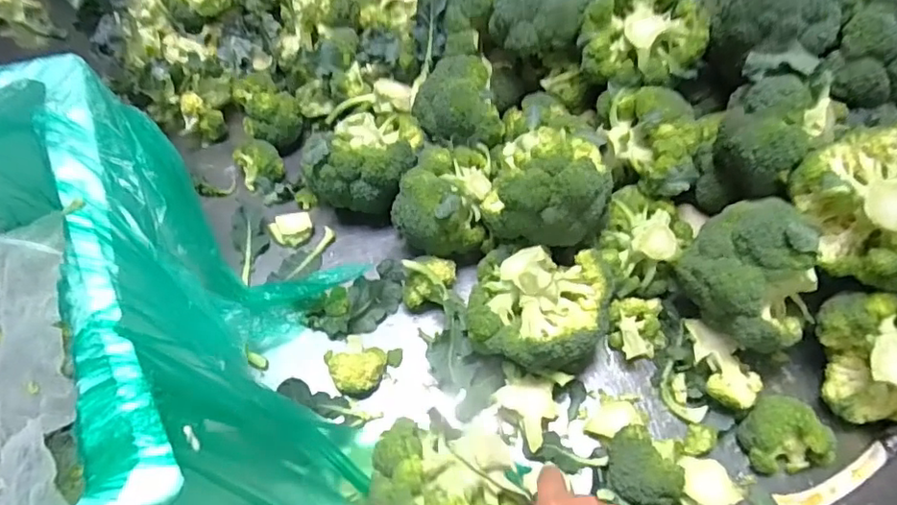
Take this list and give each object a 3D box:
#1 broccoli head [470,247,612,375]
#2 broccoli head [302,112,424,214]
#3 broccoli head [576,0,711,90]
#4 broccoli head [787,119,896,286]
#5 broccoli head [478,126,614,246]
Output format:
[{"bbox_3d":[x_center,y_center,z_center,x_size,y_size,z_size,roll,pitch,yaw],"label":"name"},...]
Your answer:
[{"bbox_3d":[0.081,0.045,0.518,0.127,0.073,0.121,10,57,8],"label":"broccoli head"},{"bbox_3d":[-0.095,-0.108,0.637,0.128,0.085,0.123,5,57,5],"label":"broccoli head"},{"bbox_3d":[0.199,-0.228,0.580,0.110,0.076,0.103,-1,56,1],"label":"broccoli head"},{"bbox_3d":[0.359,-0.046,0.459,0.098,0.109,0.134,-37,63,-20],"label":"broccoli head"},{"bbox_3d":[0.091,-0.076,0.538,0.121,0.095,0.114,-1,56,1],"label":"broccoli head"}]

